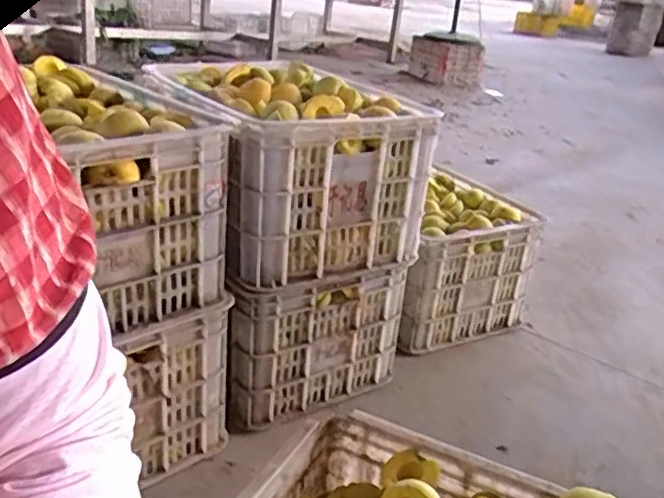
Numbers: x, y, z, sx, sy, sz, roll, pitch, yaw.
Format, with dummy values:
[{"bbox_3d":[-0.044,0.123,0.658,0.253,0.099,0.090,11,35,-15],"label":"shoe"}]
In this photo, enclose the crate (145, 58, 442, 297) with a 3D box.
[{"bbox_3d":[-0.096,-0.159,1.198,0.343,0.279,0.462,-10,29,-30],"label":"crate"}]

